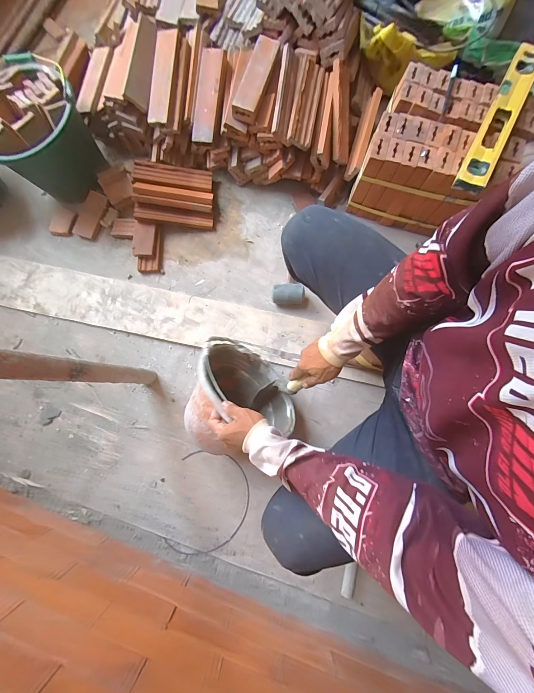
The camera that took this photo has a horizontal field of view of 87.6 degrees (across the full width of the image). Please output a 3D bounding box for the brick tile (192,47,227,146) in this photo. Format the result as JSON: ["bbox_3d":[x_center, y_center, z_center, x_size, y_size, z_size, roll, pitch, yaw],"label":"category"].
[{"bbox_3d":[-0.159,-0.688,0.765,0.065,0.023,0.236,6,103,-25],"label":"brick tile"}]

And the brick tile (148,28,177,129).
[{"bbox_3d":[-0.286,-0.738,0.764,0.067,0.032,0.234,11,100,3],"label":"brick tile"}]

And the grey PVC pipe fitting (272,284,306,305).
[{"bbox_3d":[0.061,-0.148,0.817,0.096,0.054,0.062,0,79,1],"label":"grey PVC pipe fitting"}]

